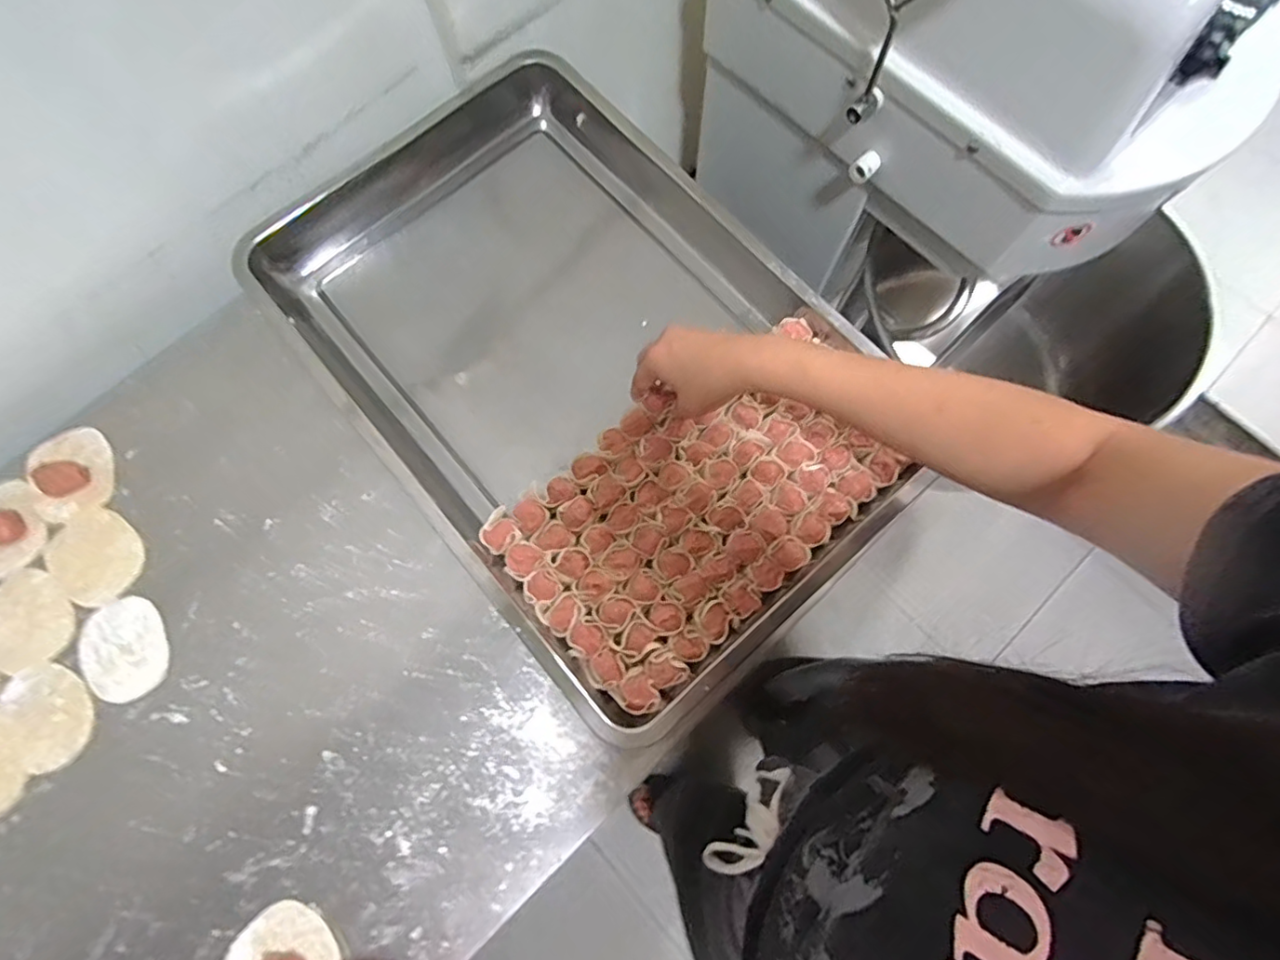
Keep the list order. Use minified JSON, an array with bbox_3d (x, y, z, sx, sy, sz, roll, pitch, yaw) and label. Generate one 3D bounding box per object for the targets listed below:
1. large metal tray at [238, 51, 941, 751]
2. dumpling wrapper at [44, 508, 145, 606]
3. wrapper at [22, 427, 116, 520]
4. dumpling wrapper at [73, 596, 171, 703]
[{"bbox_3d":[-0.071,-0.131,0.555,0.382,0.058,0.631,-40,79,-11],"label":"large metal tray"},{"bbox_3d":[-0.488,0.068,0.528,0.086,0.004,0.072,38,77,9],"label":"dumpling wrapper"},{"bbox_3d":[-0.527,-0.007,0.548,0.067,0.009,0.083,-28,77,-9],"label":"wrapper"},{"bbox_3d":[-0.446,0.146,0.508,0.070,0.004,0.088,-35,78,-10],"label":"dumpling wrapper"}]

